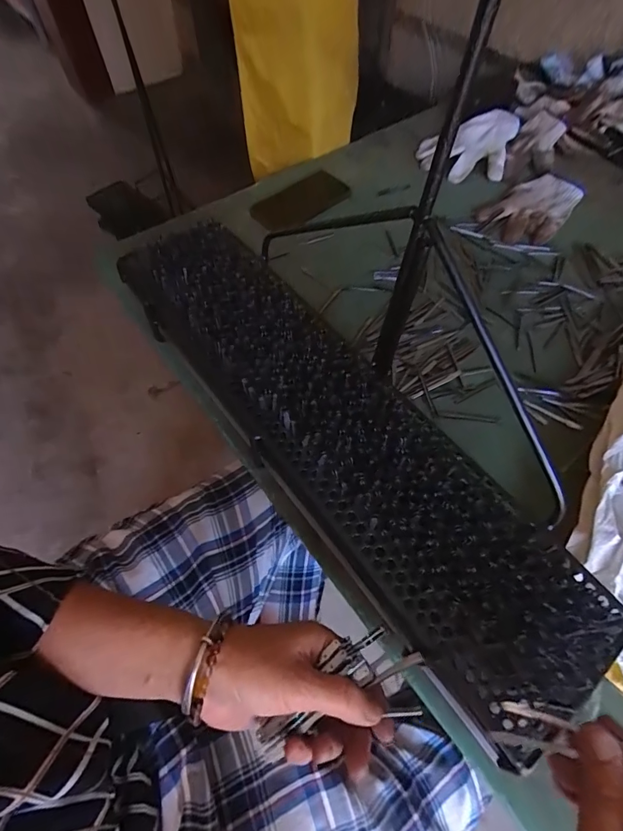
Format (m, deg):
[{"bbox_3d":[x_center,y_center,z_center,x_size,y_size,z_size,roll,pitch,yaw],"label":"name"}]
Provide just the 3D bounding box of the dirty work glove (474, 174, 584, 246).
[{"bbox_3d":[0.355,-0.331,0.656,0.176,0.025,0.112,-38,67,-20],"label":"dirty work glove"}]

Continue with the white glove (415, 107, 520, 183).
[{"bbox_3d":[0.281,-0.473,0.715,0.178,0.049,0.126,-4,60,-3],"label":"white glove"}]

